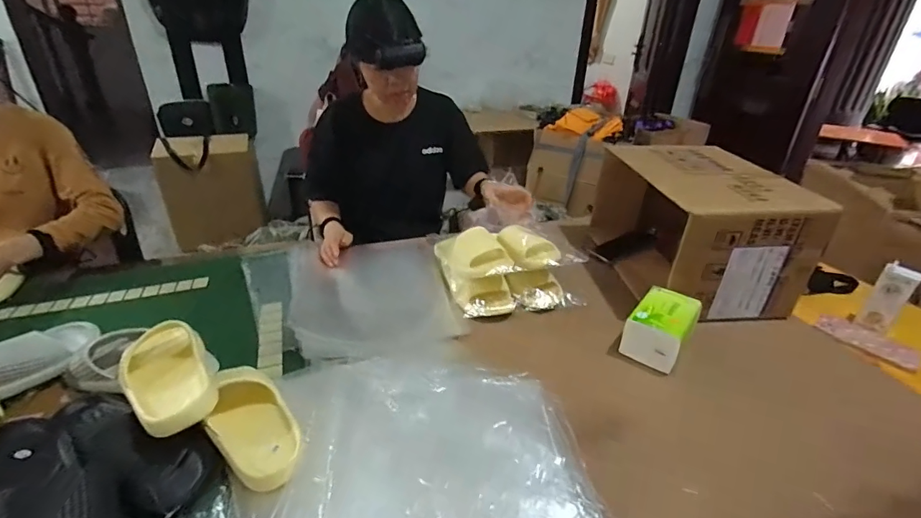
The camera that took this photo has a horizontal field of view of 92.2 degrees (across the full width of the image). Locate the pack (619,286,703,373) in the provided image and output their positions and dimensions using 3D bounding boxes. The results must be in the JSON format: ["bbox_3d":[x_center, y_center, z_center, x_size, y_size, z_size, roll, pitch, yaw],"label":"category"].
[{"bbox_3d":[0.354,0.119,0.784,0.095,0.085,0.125,23,35,32],"label":"pack"}]

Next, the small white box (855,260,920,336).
[{"bbox_3d":[0.820,0.086,0.855,0.057,0.150,0.031,27,37,37],"label":"small white box"}]

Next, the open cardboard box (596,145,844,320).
[{"bbox_3d":[0.494,-0.079,0.968,0.256,0.251,0.413,-1,29,-6],"label":"open cardboard box"}]

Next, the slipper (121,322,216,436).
[{"bbox_3d":[-0.405,0.155,0.612,0.095,0.069,0.236,-18,35,-32],"label":"slipper"}]

